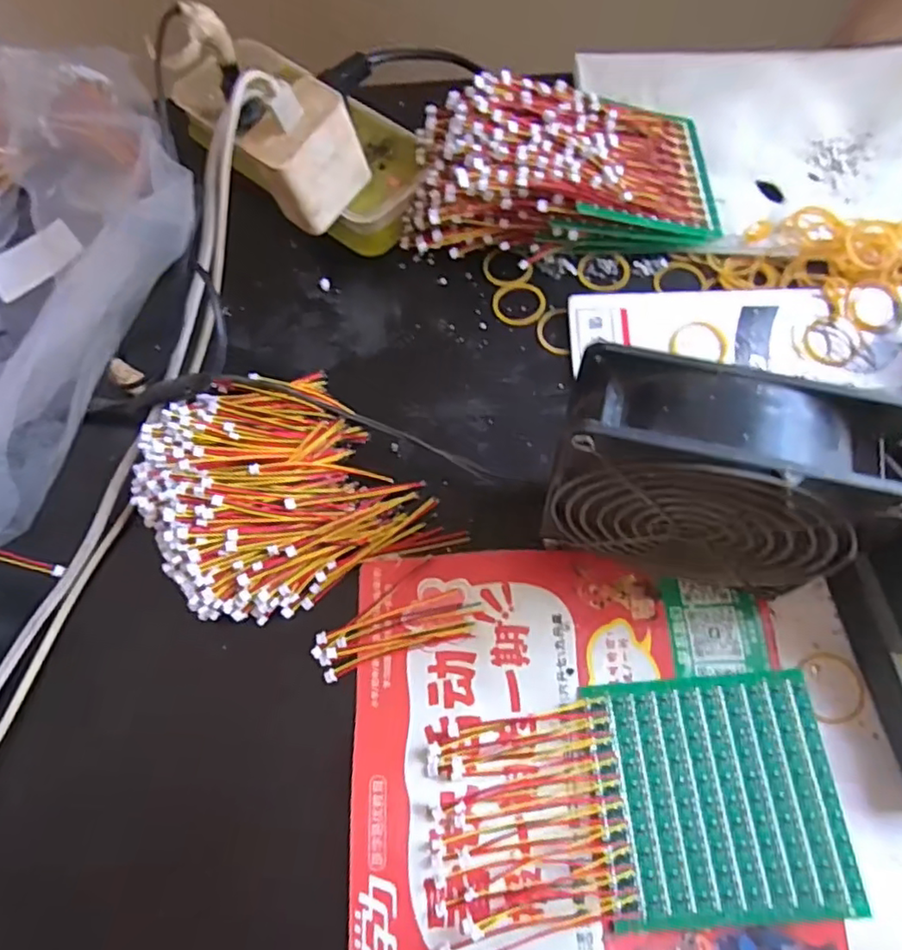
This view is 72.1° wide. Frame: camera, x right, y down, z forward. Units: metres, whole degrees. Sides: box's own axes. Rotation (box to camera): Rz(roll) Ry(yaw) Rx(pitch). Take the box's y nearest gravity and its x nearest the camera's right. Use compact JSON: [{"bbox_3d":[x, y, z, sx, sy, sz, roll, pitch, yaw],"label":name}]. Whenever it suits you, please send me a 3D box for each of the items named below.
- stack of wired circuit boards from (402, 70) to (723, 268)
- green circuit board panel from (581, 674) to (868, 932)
[{"bbox_3d":[0.066,-0.185,0.365,0.187,0.074,0.082,-8,68,0],"label":"stack of wired circuit boards"},{"bbox_3d":[0.114,0.137,0.268,0.097,0.007,0.092,-4,68,1],"label":"green circuit board panel"}]

